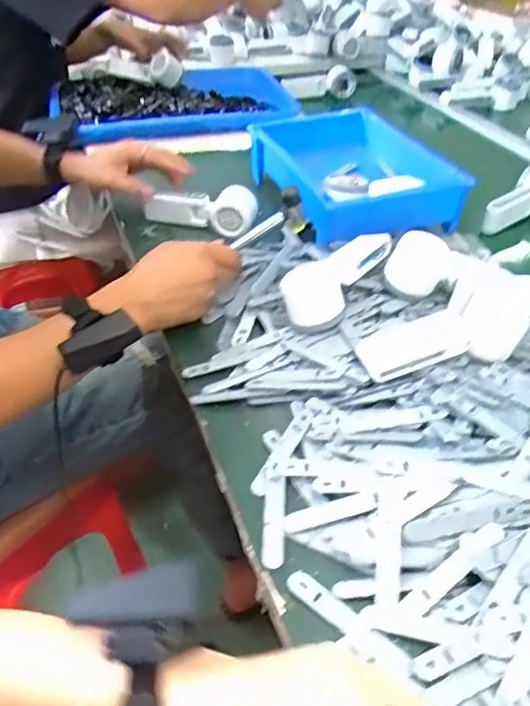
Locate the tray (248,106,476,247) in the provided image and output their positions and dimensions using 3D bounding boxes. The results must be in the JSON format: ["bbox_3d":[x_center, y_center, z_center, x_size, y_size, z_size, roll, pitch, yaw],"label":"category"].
[{"bbox_3d":[0.124,-0.270,0.844,0.228,0.071,0.330,-9,41,-13],"label":"tray"}]

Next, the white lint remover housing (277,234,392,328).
[{"bbox_3d":[0.085,-0.089,0.613,0.167,0.049,0.065,-38,53,-23],"label":"white lint remover housing"}]

